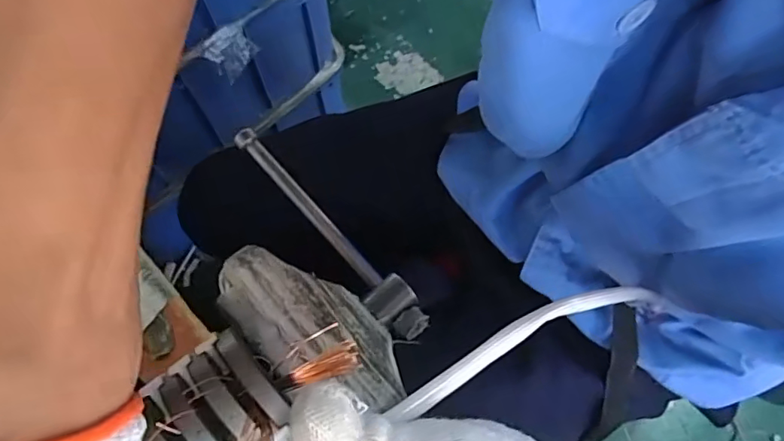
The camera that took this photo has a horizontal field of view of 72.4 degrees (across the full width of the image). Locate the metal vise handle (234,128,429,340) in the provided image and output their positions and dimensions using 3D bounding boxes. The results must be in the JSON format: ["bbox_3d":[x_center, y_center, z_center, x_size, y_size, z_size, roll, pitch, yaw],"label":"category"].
[{"bbox_3d":[-0.037,0.006,0.292,0.023,0.019,0.146,-43,74,-14],"label":"metal vise handle"}]

